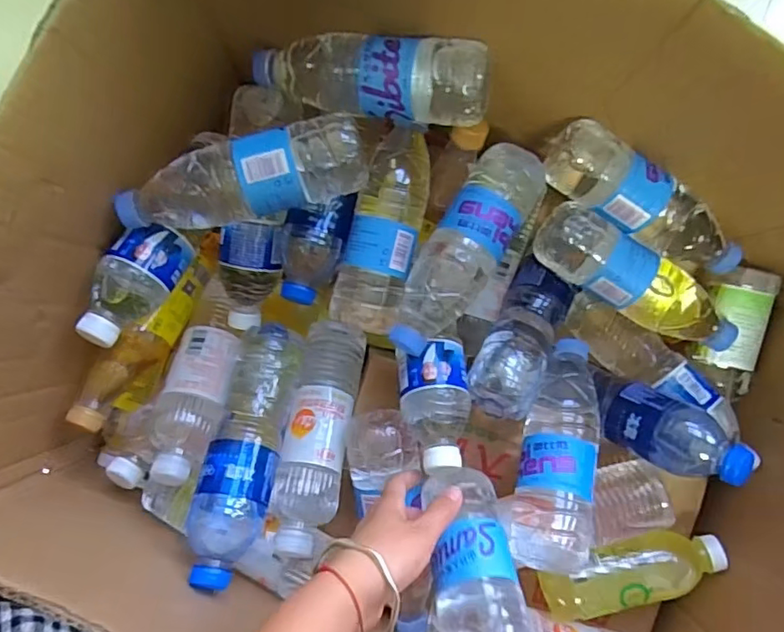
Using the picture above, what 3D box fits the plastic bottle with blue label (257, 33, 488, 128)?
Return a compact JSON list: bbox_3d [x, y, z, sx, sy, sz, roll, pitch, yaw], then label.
[{"bbox_3d":[-0.017,-0.202,0.475,0.205,0.065,0.059,14,88,22],"label":"plastic bottle with blue label"}]

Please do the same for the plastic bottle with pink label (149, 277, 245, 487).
[{"bbox_3d":[-0.185,0.063,0.537,0.065,0.059,0.203,6,59,-2],"label":"plastic bottle with pink label"}]

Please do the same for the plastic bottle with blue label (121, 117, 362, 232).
[{"bbox_3d":[-0.126,-0.115,0.467,0.212,0.061,0.067,-11,89,-2],"label":"plastic bottle with blue label"}]

